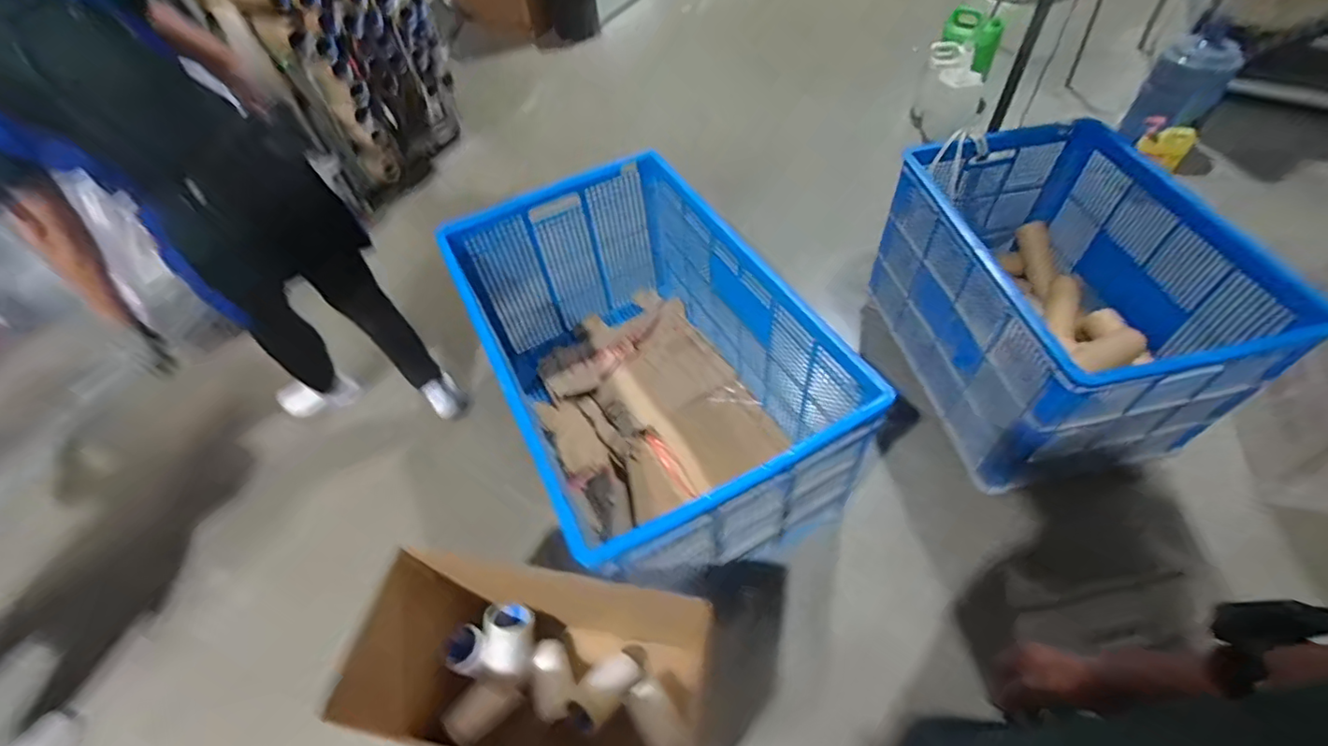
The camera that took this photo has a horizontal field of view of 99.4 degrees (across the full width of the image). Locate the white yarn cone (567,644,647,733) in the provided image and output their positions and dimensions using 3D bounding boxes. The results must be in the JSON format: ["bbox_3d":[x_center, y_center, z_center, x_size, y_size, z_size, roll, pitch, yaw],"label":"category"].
[{"bbox_3d":[-0.105,0.663,1.208,0.084,0.085,0.204,34,42,26],"label":"white yarn cone"}]

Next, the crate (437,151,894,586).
[{"bbox_3d":[-0.053,-0.012,1.490,0.628,0.529,1.026,-27,56,-14],"label":"crate"}]

